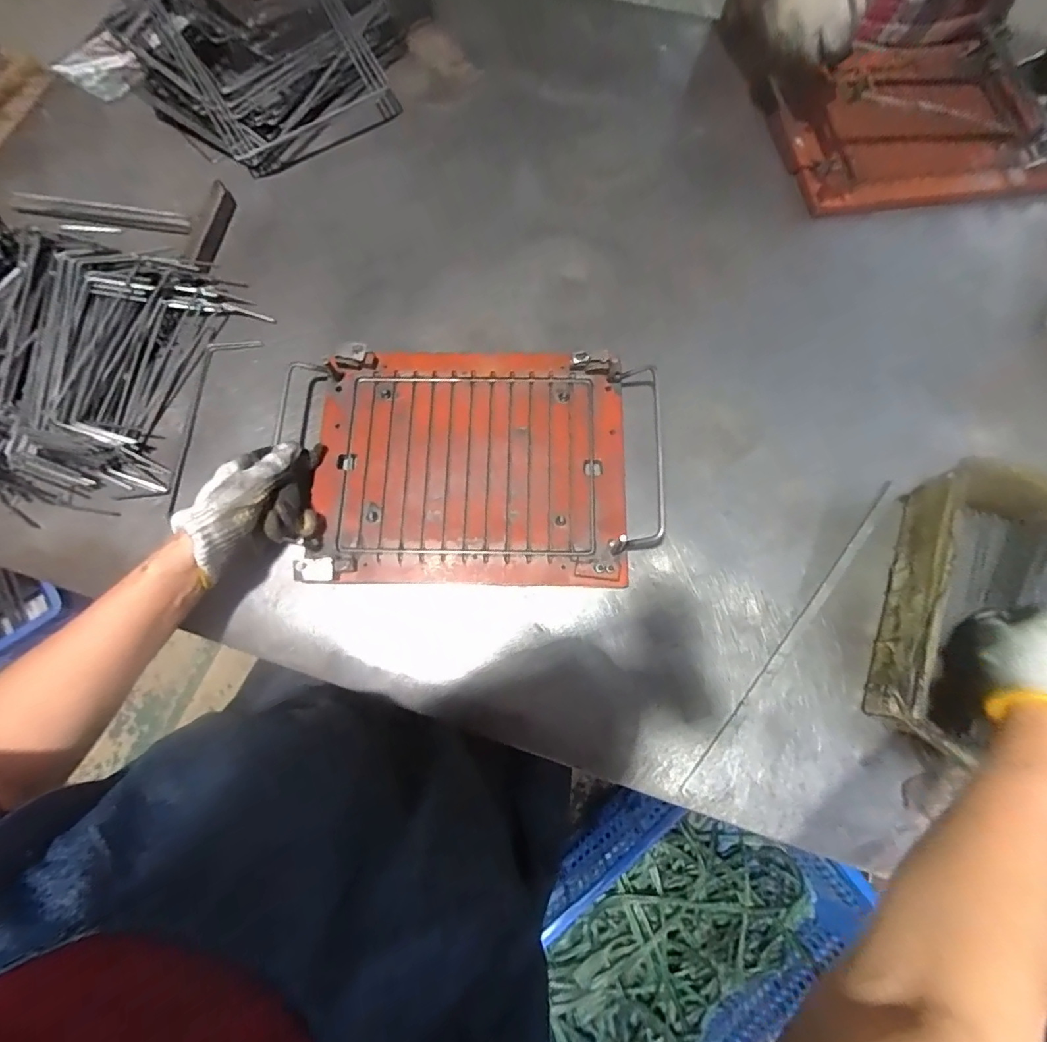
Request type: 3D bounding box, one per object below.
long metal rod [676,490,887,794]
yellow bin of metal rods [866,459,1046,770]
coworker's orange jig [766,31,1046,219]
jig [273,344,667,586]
[{"bbox_3d":[0.246,0.096,0.469,0.009,0.006,0.346,39,79,10],"label":"long metal rod"},{"bbox_3d":[0.406,0.088,0.427,0.179,0.078,0.238,20,76,6],"label":"yellow bin of metal rods"},{"bbox_3d":[0.456,-0.475,0.610,0.308,0.043,0.229,-10,72,-1],"label":"coworker's orange jig"},{"bbox_3d":[-0.045,-0.057,0.505,0.356,0.025,0.234,1,75,1],"label":"jig"}]

